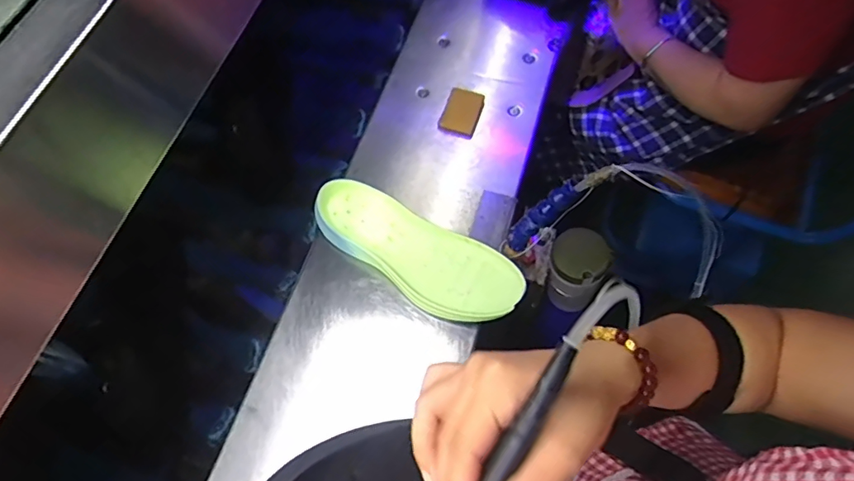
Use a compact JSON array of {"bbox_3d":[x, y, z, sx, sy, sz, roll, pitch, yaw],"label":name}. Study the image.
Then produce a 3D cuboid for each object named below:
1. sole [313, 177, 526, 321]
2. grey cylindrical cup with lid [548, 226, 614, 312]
[{"bbox_3d":[-0.016,0.019,0.651,0.274,0.054,0.104,24,68,14],"label":"sole"},{"bbox_3d":[0.211,0.043,0.741,0.073,0.146,0.069,-1,64,3],"label":"grey cylindrical cup with lid"}]

